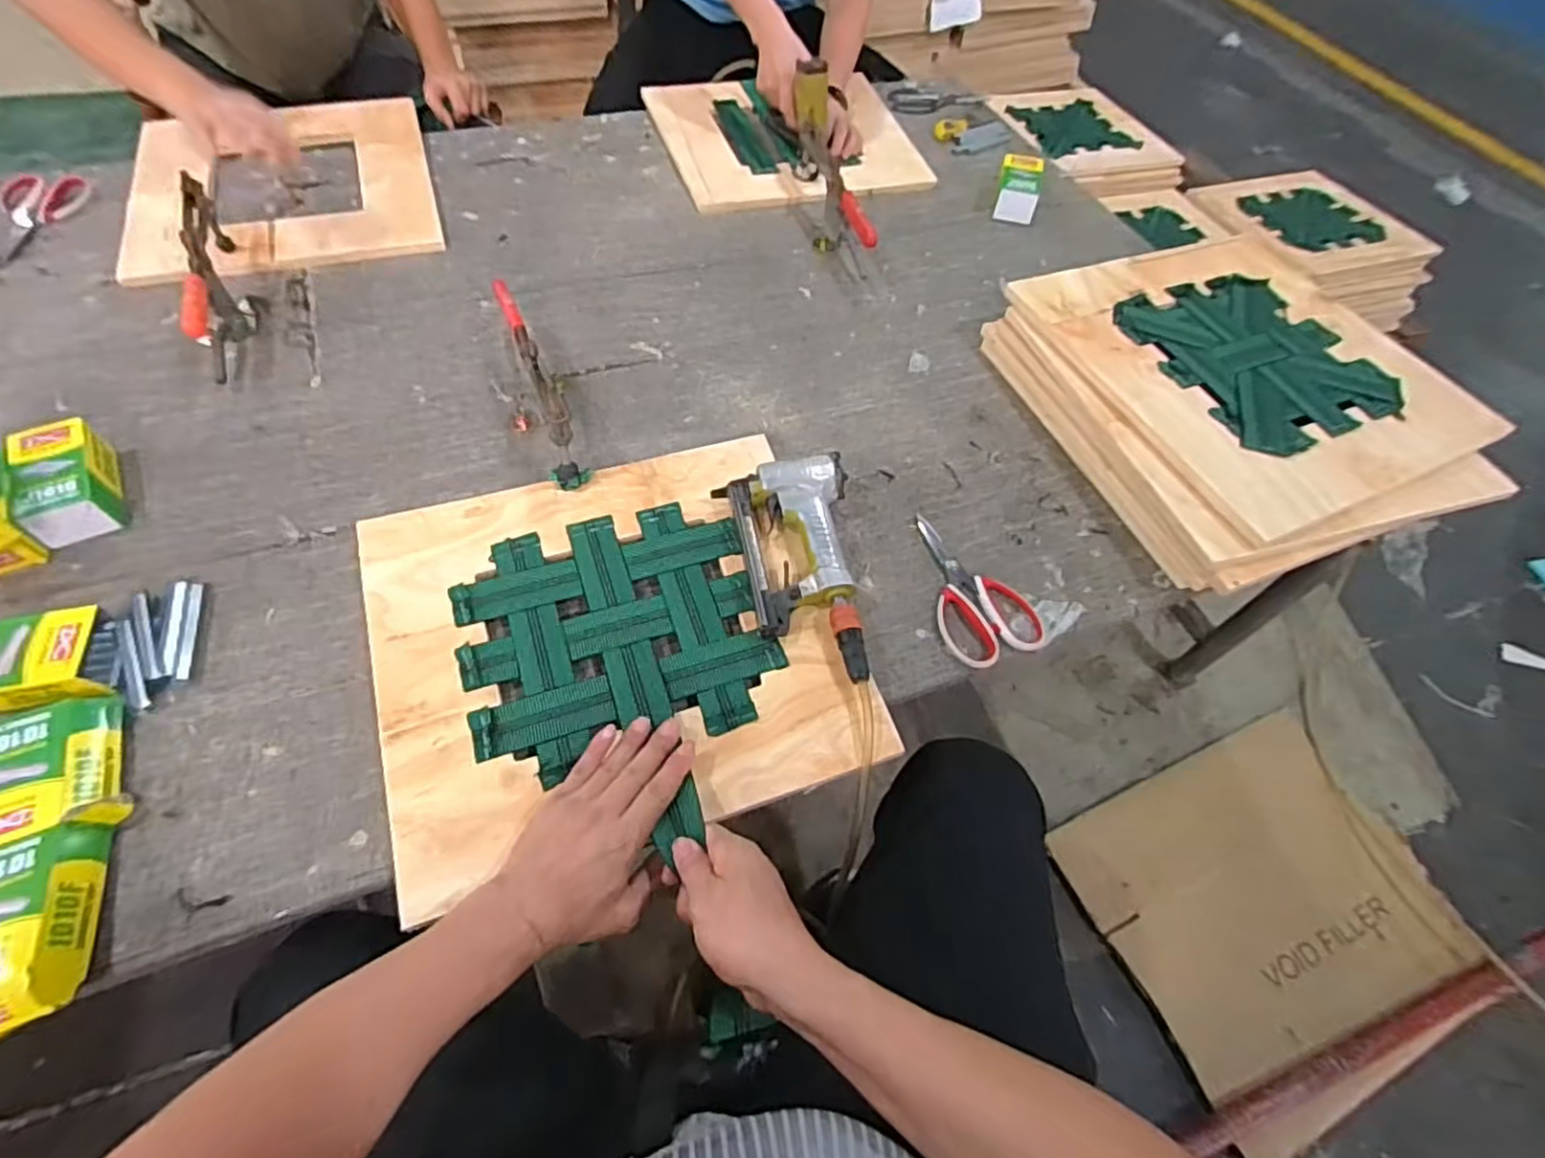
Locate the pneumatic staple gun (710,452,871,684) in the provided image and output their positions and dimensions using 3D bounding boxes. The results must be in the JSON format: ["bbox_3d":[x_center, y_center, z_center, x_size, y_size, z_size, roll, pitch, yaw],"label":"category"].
[{"bbox_3d":[0.037,-0.009,0.692,0.131,0.058,0.246,-13,59,-13],"label":"pneumatic staple gun"}]

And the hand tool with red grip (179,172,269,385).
[{"bbox_3d":[-0.688,-0.379,0.857,0.046,0.108,0.273,-14,59,-14],"label":"hand tool with red grip"}]

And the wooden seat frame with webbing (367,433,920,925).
[{"bbox_3d":[-0.153,0.051,0.651,0.405,0.020,0.394,-16,60,-15],"label":"wooden seat frame with webbing"}]

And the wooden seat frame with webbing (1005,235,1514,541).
[{"bbox_3d":[0.562,-0.261,0.822,0.389,0.019,0.457,-19,59,-14],"label":"wooden seat frame with webbing"}]

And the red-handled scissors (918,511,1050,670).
[{"bbox_3d":[0.201,0.004,0.723,0.102,0.013,0.186,-15,59,-15],"label":"red-handled scissors"}]

